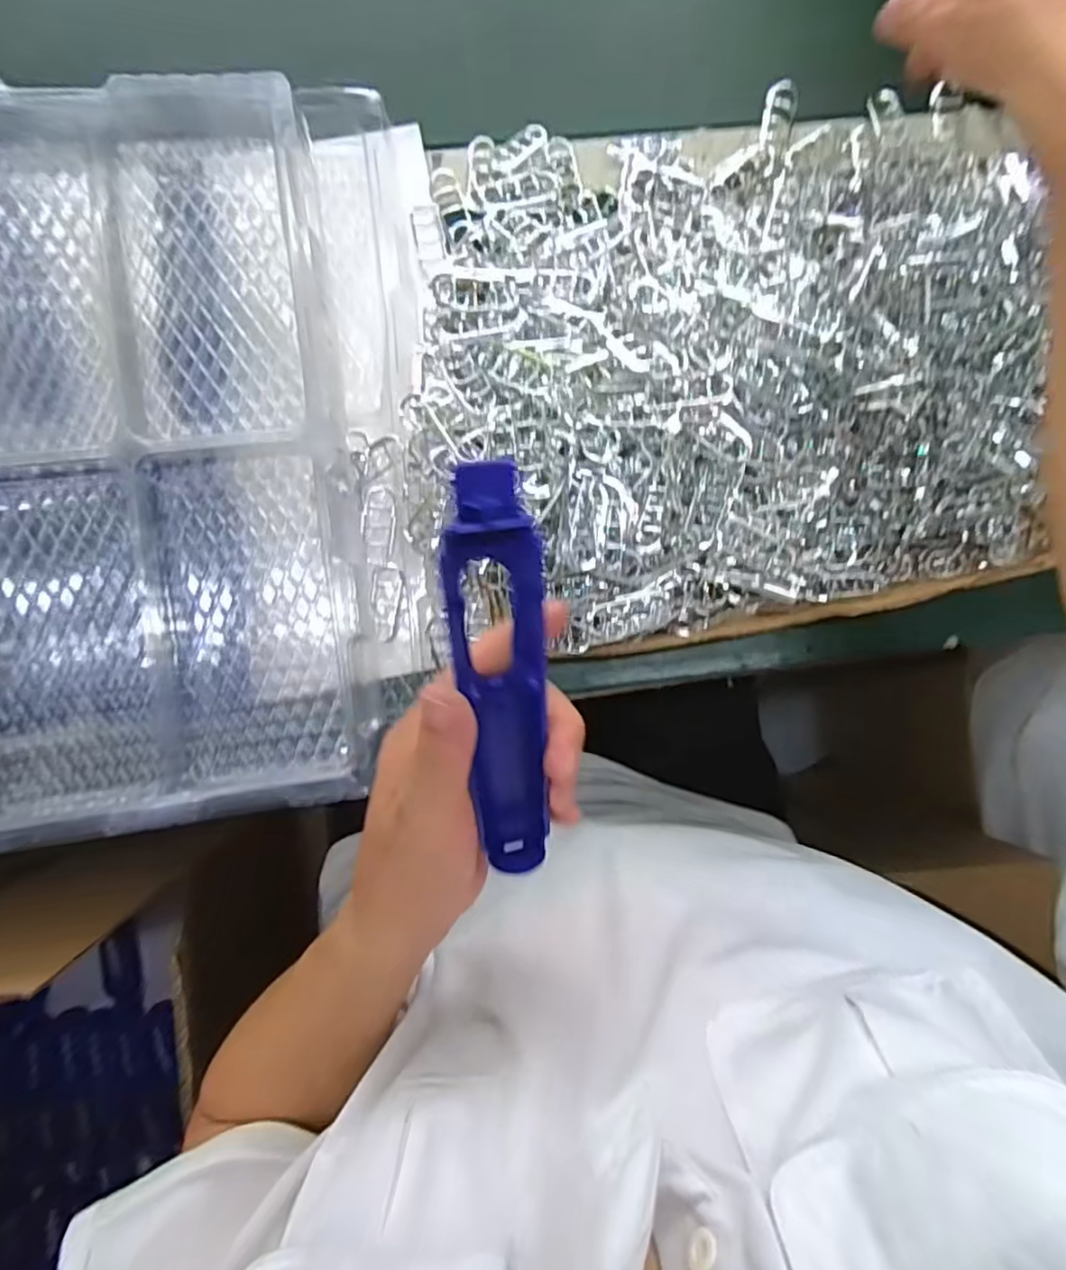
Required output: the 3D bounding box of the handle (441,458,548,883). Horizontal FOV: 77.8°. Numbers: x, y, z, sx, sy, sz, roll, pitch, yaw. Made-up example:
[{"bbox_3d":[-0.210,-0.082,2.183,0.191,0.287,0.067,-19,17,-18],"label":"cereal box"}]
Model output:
[{"bbox_3d":[-0.011,0.020,0.268,0.037,0.017,0.176,-6,112,-3],"label":"handle"}]

